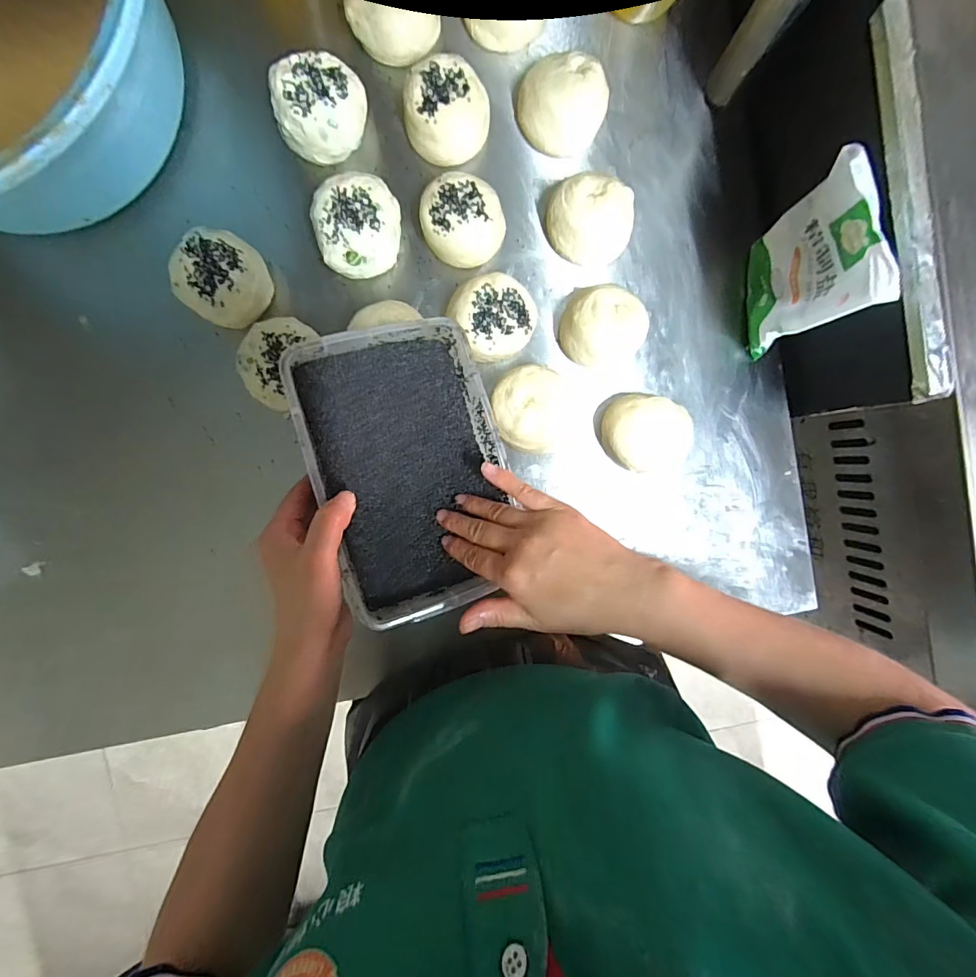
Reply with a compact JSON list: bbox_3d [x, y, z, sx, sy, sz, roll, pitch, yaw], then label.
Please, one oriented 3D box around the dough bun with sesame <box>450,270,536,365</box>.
[{"bbox_3d":[0.007,-0.159,0.433,0.072,0.038,0.075,0,93,-2],"label":"dough bun with sesame"}]

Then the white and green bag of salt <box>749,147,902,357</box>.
[{"bbox_3d":[0.259,-0.184,0.376,0.020,0.143,0.111,-4,93,-2],"label":"white and green bag of salt"}]

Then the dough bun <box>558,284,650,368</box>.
[{"bbox_3d":[0.109,-0.150,0.433,0.078,0.043,0.069,-10,93,-2],"label":"dough bun"}]

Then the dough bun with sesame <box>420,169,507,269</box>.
[{"bbox_3d":[-0.025,-0.245,0.423,0.071,0.044,0.079,-39,94,0],"label":"dough bun with sesame"}]

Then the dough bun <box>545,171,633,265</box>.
[{"bbox_3d":[0.093,-0.247,0.429,0.074,0.043,0.066,6,93,-3],"label":"dough bun"}]

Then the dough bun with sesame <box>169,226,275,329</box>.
[{"bbox_3d":[-0.233,-0.184,0.415,0.069,0.057,0.072,0,93,-2],"label":"dough bun with sesame"}]

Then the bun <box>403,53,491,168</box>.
[{"bbox_3d":[-0.038,-0.342,0.420,0.073,0.041,0.070,0,93,-2],"label":"bun"}]

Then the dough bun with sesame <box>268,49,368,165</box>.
[{"bbox_3d":[-0.148,-0.336,0.410,0.076,0.045,0.069,-19,94,-1],"label":"dough bun with sesame"}]

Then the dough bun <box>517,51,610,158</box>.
[{"bbox_3d":[0.067,-0.352,0.425,0.074,0.044,0.070,2,93,-3],"label":"dough bun"}]

